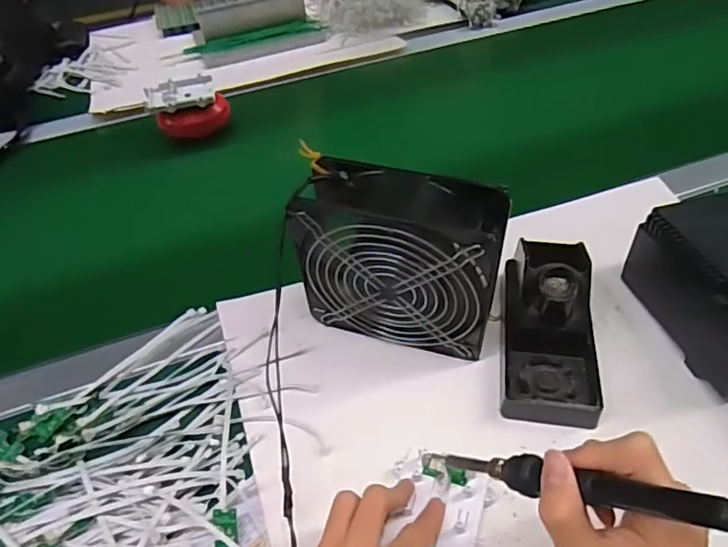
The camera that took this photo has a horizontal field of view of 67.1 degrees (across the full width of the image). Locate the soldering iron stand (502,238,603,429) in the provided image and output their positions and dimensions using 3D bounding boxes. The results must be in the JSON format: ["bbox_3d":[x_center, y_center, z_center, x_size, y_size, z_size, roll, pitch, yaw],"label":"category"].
[{"bbox_3d":[0.148,0.049,0.432,0.076,0.076,0.128,2,48,6],"label":"soldering iron stand"}]

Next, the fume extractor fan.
[{"bbox_3d":[0.028,-0.006,0.436,0.153,0.147,0.062,14,50,17],"label":"fume extractor fan"}]

